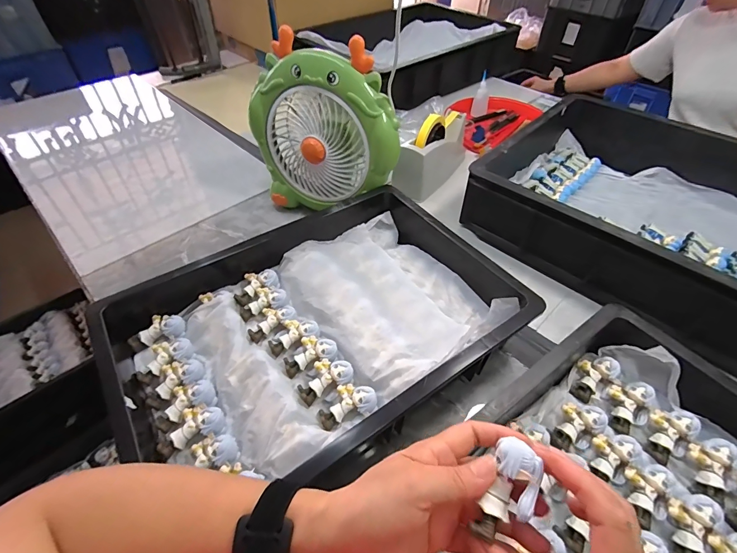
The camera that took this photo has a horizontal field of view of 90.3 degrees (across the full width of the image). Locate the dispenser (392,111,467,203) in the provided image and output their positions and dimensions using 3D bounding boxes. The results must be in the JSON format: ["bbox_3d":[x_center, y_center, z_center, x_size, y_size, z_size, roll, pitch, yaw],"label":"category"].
[{"bbox_3d":[0.135,-0.257,0.737,0.072,0.119,0.205,26,53,22],"label":"dispenser"}]

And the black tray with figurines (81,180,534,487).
[{"bbox_3d":[-0.057,0.052,0.457,0.449,0.064,0.318,-28,53,-23],"label":"black tray with figurines"}]

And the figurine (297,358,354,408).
[{"bbox_3d":[-0.050,0.118,0.414,0.062,0.026,0.037,-28,53,-23],"label":"figurine"}]

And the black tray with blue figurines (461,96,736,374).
[{"bbox_3d":[0.506,-0.090,0.587,0.579,0.122,0.411,35,56,28],"label":"black tray with blue figurines"}]

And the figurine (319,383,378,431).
[{"bbox_3d":[-0.023,0.136,0.396,0.061,0.023,0.038,-15,49,-14],"label":"figurine"}]

